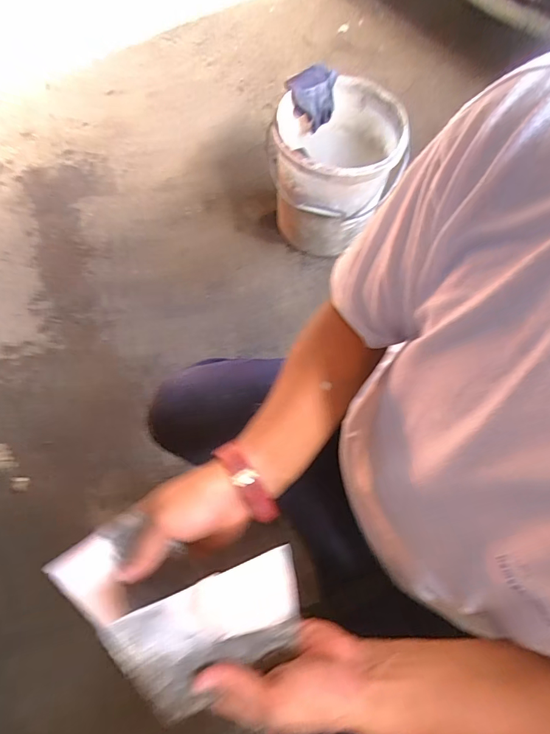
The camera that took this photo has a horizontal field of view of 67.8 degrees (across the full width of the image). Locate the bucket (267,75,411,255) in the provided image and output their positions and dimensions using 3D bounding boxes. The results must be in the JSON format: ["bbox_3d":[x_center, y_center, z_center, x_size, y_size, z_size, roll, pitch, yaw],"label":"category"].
[{"bbox_3d":[0.141,-0.481,1.049,0.296,0.325,0.283,2,67,-2],"label":"bucket"}]

